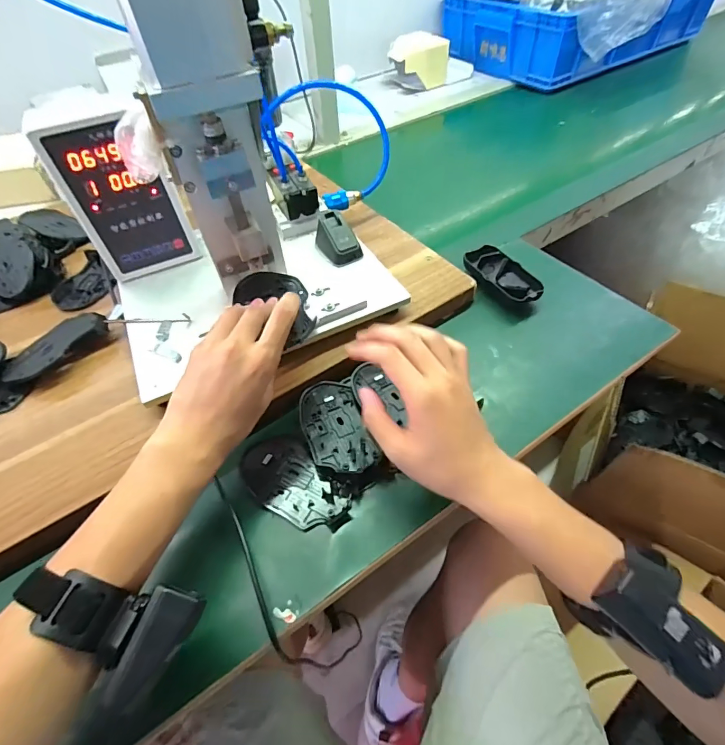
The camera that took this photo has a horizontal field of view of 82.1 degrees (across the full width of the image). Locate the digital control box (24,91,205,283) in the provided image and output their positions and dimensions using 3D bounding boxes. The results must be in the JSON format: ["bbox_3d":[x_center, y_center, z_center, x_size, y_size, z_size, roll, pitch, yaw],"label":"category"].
[{"bbox_3d":[-0.263,-0.197,0.467,0.105,0.185,0.045,-13,53,-7],"label":"digital control box"}]

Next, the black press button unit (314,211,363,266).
[{"bbox_3d":[-0.033,-0.168,0.523,0.038,0.039,0.062,-33,57,-20],"label":"black press button unit"}]

